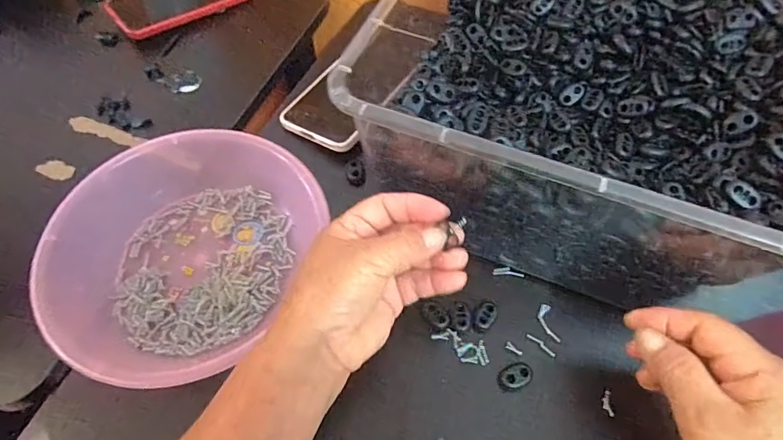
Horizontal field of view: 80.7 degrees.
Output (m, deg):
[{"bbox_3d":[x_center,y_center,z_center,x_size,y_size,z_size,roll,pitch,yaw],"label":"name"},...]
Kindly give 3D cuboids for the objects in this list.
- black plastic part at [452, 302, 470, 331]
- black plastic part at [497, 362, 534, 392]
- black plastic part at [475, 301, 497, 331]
[{"bbox_3d":[0.049,0.067,0.325,0.012,0.008,0.021,-1,60,-1],"label":"black plastic part"},{"bbox_3d":[0.082,0.103,0.305,0.024,0.008,0.016,-14,61,-8],"label":"black plastic part"},{"bbox_3d":[0.067,0.067,0.325,0.013,0.007,0.020,31,64,16],"label":"black plastic part"}]

